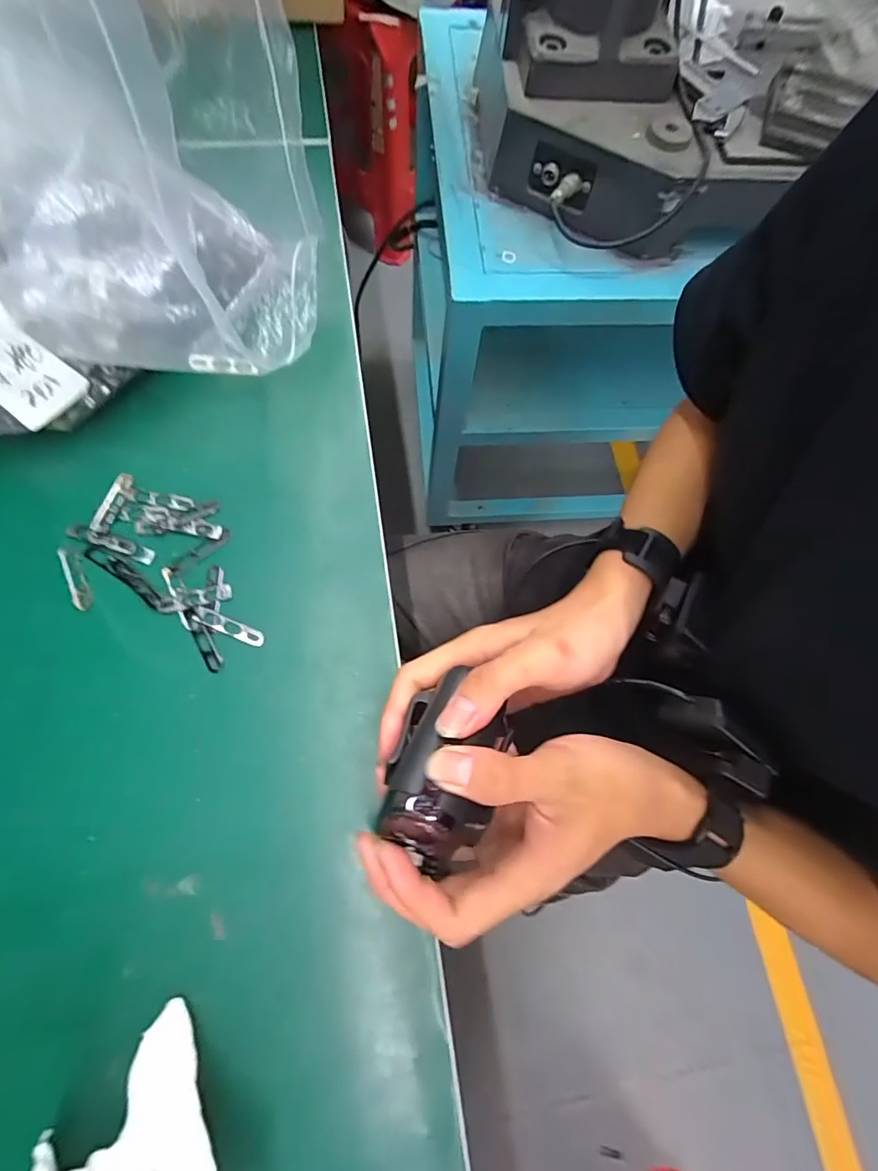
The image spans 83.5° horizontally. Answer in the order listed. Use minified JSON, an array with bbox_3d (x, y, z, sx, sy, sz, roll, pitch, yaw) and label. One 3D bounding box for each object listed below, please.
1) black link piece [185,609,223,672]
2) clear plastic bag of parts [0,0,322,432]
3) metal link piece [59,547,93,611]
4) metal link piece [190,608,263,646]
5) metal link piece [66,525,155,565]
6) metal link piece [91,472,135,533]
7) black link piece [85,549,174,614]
[{"bbox_3d":[-0.144,0.033,0.299,0.009,0.004,0.043,-28,77,-13],"label":"black link piece"},{"bbox_3d":[-0.194,-0.234,0.278,0.245,0.187,0.198,-13,75,-7],"label":"clear plastic bag of parts"},{"bbox_3d":[-0.227,-0.005,0.306,0.011,0.004,0.043,-22,76,-12],"label":"metal link piece"},{"bbox_3d":[-0.129,0.025,0.303,0.045,0.004,0.010,23,72,2],"label":"metal link piece"},{"bbox_3d":[-0.210,-0.028,0.313,0.058,0.004,0.010,19,72,1],"label":"metal link piece"},{"bbox_3d":[-0.214,-0.055,0.322,0.013,0.004,0.043,17,72,0],"label":"metal link piece"},{"bbox_3d":[-0.193,-0.004,0.307,0.069,0.004,0.011,34,72,6],"label":"black link piece"}]

